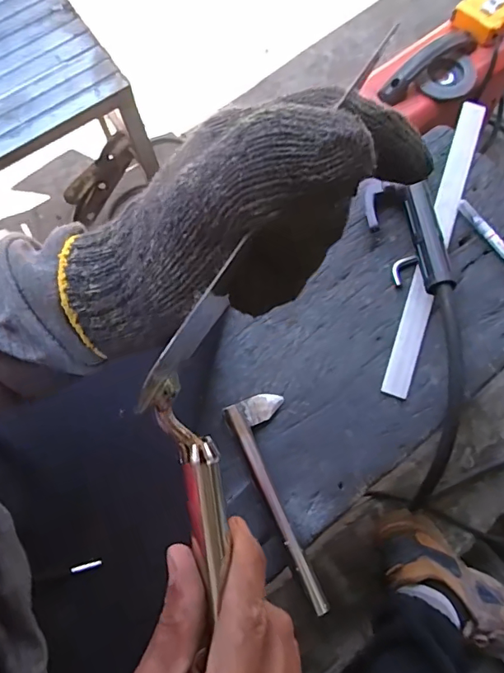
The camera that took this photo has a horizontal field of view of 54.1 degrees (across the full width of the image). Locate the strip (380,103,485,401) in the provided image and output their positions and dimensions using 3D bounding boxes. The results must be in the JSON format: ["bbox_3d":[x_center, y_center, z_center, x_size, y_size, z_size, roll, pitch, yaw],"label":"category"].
[{"bbox_3d":[0.200,-0.105,0.535,0.026,0.007,0.359,20,76,3],"label":"strip"}]

